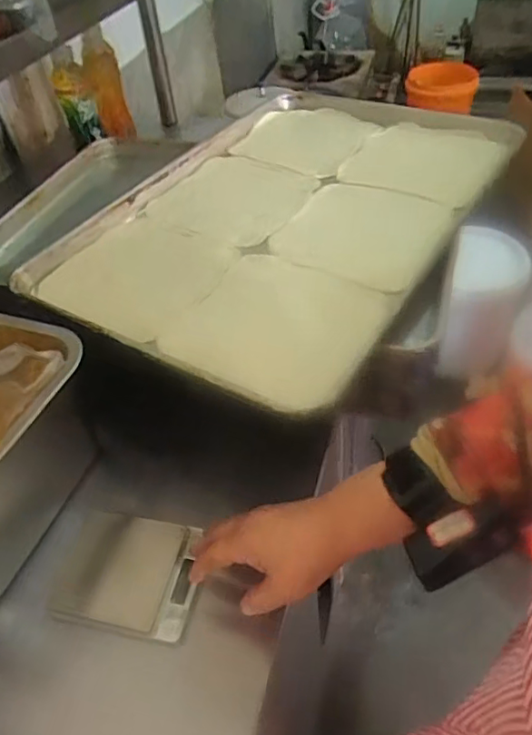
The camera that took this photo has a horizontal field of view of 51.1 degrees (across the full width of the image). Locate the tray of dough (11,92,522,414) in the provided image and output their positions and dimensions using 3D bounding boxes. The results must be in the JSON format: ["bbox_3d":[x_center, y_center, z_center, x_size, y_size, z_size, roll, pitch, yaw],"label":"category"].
[{"bbox_3d":[0.032,-0.202,0.716,0.409,0.050,0.617,21,51,26],"label":"tray of dough"}]

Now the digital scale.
[{"bbox_3d":[-0.126,0.186,0.510,0.126,0.016,0.100,5,46,12],"label":"digital scale"}]

